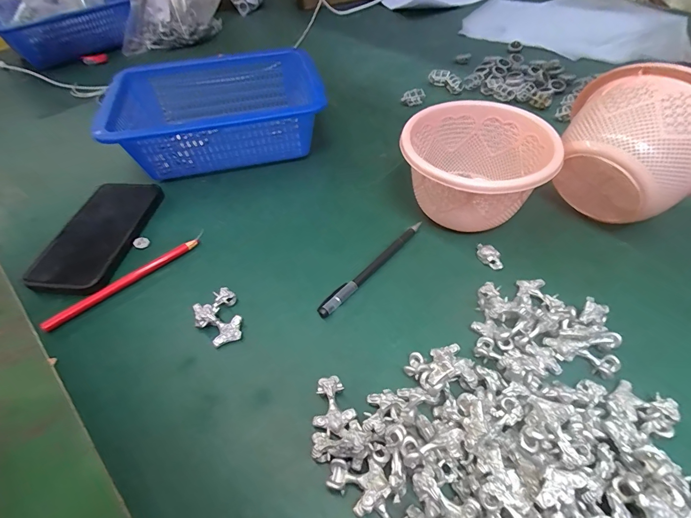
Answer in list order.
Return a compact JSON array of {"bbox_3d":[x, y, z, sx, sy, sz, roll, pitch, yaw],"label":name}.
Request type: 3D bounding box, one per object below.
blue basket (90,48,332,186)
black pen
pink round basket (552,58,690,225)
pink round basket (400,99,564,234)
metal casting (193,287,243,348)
[{"bbox_3d":[-0.155,-0.194,0.494,0.273,0.096,0.186,-19,52,-12],"label":"blue basket"},{"bbox_3d":[0.028,0.006,0.365,0.011,0.010,0.150,34,60,28],"label":"black pen"},{"bbox_3d":[0.275,-0.096,0.356,0.078,0.138,0.144,-36,57,-24],"label":"pink round basket"},{"bbox_3d":[0.136,-0.097,0.390,0.141,0.077,0.139,-2,50,2],"label":"pink round basket"},{"bbox_3d":[-0.113,0.051,0.323,0.036,0.019,0.050,-20,52,-13],"label":"metal casting"}]

